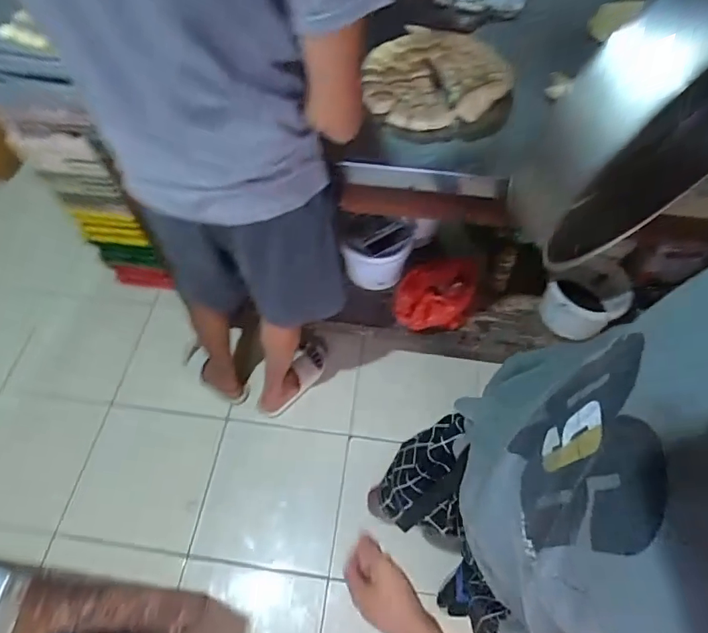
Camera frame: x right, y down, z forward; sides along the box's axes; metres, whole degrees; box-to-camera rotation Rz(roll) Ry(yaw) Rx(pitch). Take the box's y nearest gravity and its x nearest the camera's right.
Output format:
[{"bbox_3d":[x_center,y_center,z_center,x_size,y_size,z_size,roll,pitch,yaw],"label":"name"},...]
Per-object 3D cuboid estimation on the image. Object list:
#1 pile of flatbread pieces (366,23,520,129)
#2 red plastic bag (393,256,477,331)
[{"bbox_3d":[0.177,-0.534,1.042,0.338,0.033,0.290,-40,66,-20],"label":"pile of flatbread pieces"},{"bbox_3d":[0.242,-0.062,1.418,0.244,0.135,0.161,-8,59,-3],"label":"red plastic bag"}]

